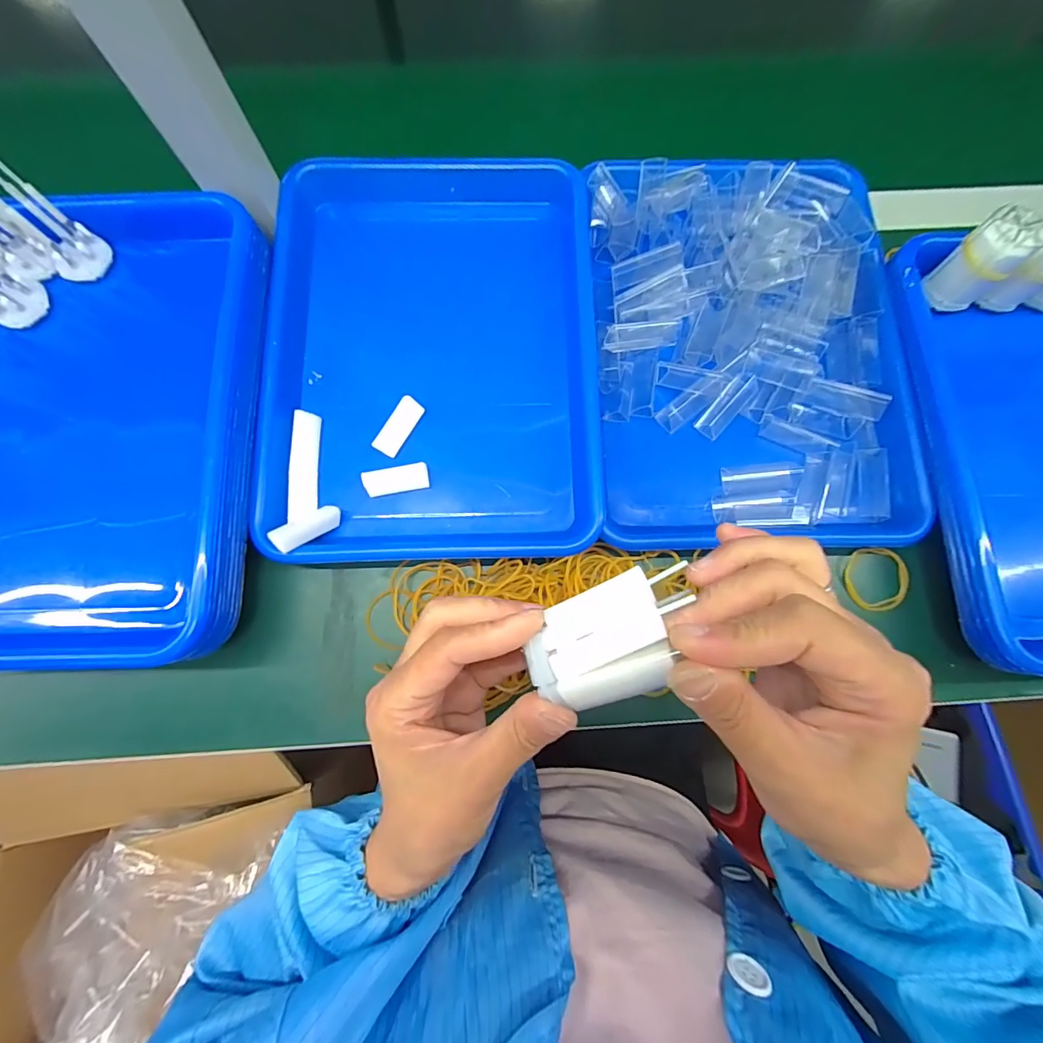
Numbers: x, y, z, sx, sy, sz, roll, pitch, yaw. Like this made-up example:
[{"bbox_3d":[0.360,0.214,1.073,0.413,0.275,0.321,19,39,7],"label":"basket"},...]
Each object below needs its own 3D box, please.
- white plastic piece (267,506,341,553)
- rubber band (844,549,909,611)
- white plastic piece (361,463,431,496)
[{"bbox_3d":[-0.151,0.004,0.320,0.018,0.007,0.048,49,51,6],"label":"white plastic piece"},{"bbox_3d":[0.264,0.043,0.340,0.044,0.010,0.046,0,82,-1],"label":"rubber band"},{"bbox_3d":[-0.092,-0.031,0.336,0.046,0.014,0.018,-13,78,-4],"label":"white plastic piece"}]

